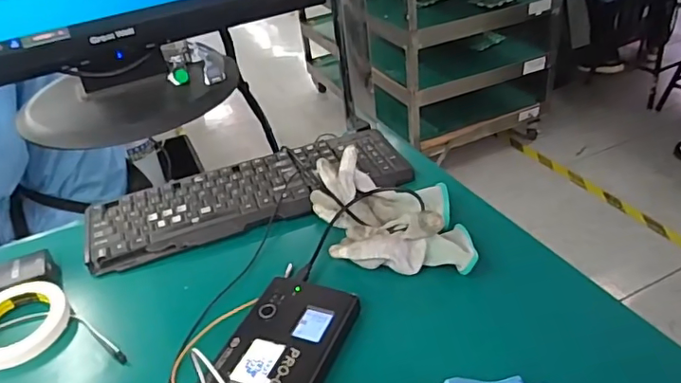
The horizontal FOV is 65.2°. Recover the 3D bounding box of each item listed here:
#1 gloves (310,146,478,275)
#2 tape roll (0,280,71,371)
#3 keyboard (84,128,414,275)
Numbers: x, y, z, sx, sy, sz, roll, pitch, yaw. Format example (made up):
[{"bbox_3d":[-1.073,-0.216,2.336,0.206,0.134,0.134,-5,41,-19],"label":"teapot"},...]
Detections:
[{"bbox_3d":[0.053,0.021,0.635,0.164,0.055,0.201,-9,34,-2],"label":"gloves"},{"bbox_3d":[-0.360,0.140,0.587,0.114,0.030,0.102,23,44,37],"label":"tape roll"},{"bbox_3d":[-0.123,0.002,0.730,0.428,0.026,0.144,-17,35,-14],"label":"keyboard"}]

